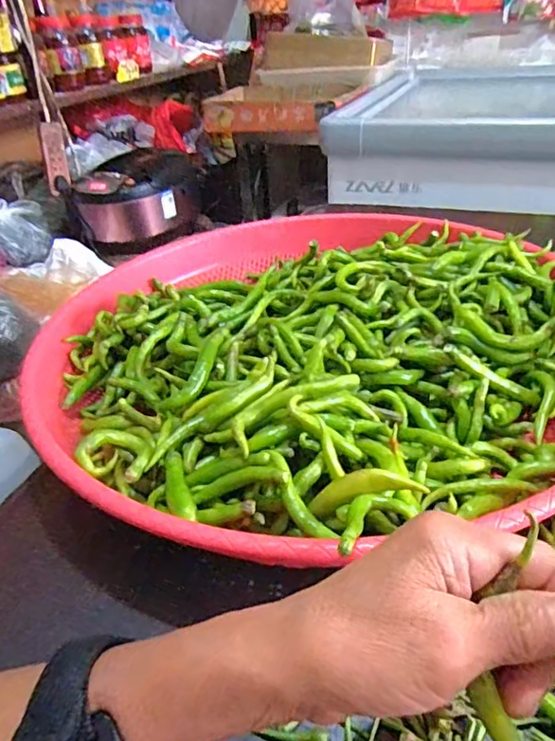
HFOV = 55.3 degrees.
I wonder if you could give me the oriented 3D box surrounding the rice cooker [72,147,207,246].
[{"bbox_3d":[-0.357,-0.459,1.398,0.328,0.183,0.282,-11,35,-9],"label":"rice cooker"}]

